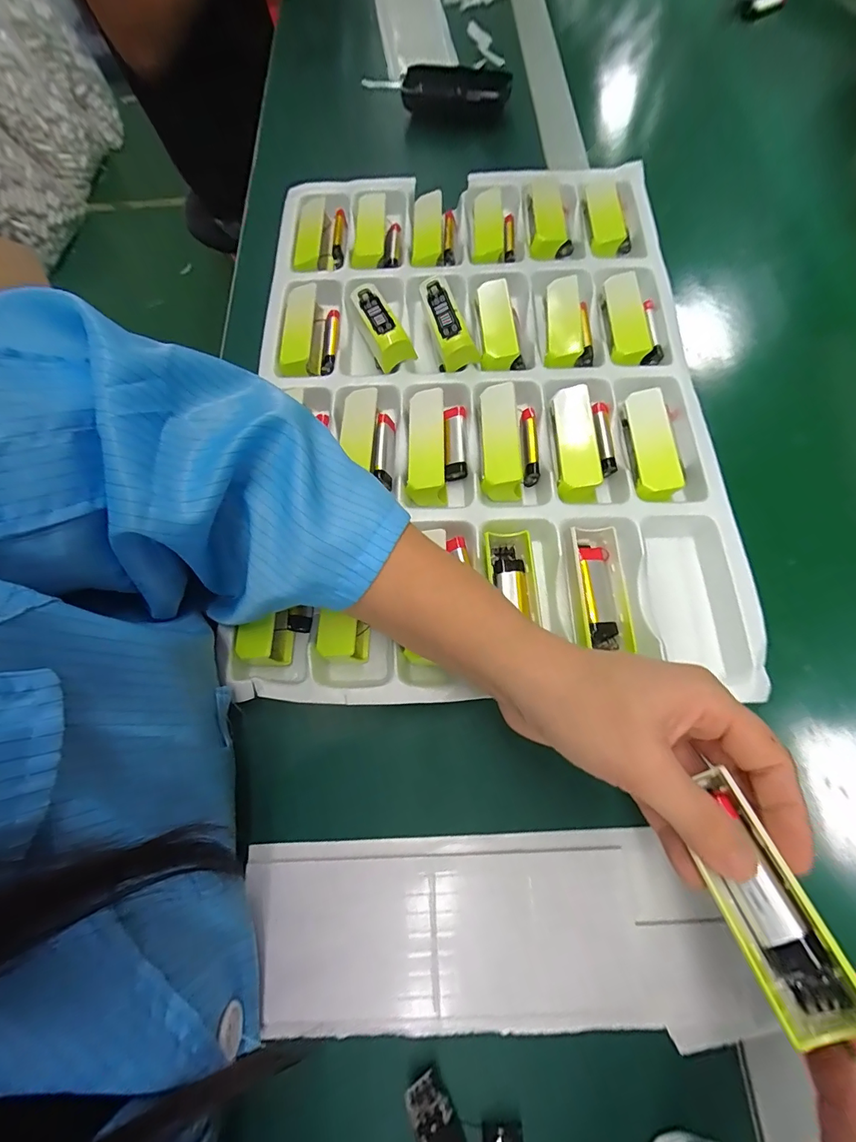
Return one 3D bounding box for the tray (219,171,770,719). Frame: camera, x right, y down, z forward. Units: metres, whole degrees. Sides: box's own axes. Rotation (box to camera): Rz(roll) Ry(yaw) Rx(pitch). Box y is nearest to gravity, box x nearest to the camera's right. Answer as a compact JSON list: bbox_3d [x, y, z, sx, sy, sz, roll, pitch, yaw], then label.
[{"bbox_3d":[0.035,-0.134,0.326,0.304,0.034,0.437,-1,69,2],"label":"tray"}]

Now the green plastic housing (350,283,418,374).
[{"bbox_3d":[-0.038,-0.189,0.335,0.026,0.023,0.079,-26,70,-7],"label":"green plastic housing"}]

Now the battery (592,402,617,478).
[{"bbox_3d":[0.121,-0.091,0.309,0.012,0.011,0.055,0,69,3],"label":"battery"}]

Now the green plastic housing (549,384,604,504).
[{"bbox_3d":[0.099,-0.084,0.295,0.030,0.015,0.078,-2,69,2],"label":"green plastic housing"}]

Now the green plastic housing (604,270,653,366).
[{"bbox_3d":[0.147,-0.186,0.330,0.026,0.012,0.078,-6,72,22],"label":"green plastic housing"}]

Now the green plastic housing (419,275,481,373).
[{"bbox_3d":[0.014,-0.185,0.332,0.026,0.020,0.074,-15,69,-3],"label":"green plastic housing"}]

